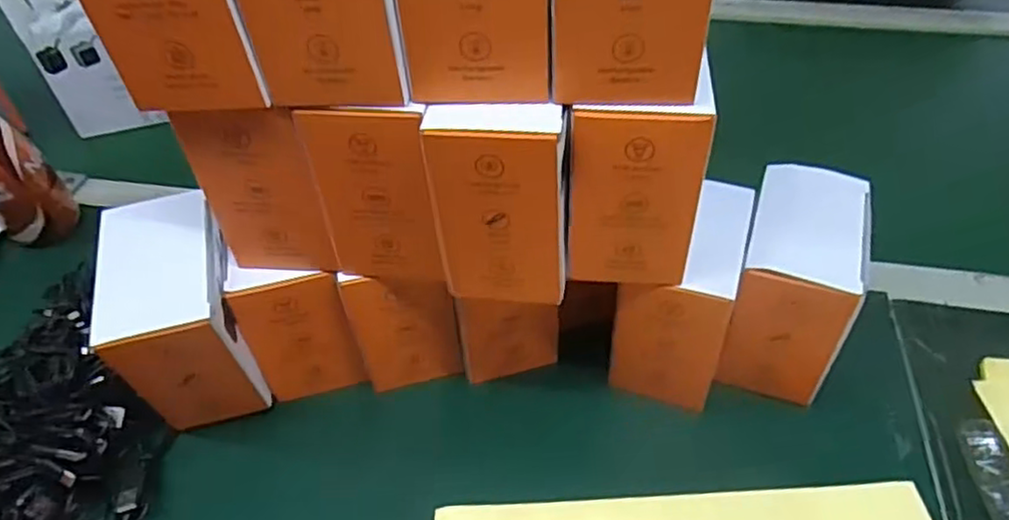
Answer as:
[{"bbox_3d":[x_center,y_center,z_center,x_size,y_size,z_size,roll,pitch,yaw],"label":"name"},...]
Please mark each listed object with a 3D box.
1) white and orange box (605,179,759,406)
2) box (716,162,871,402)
[{"bbox_3d":[0.114,0.019,0.440,0.066,0.106,0.105,12,48,16],"label":"white and orange box"},{"bbox_3d":[0.185,0.020,0.442,0.064,0.118,0.105,14,48,17],"label":"box"}]

